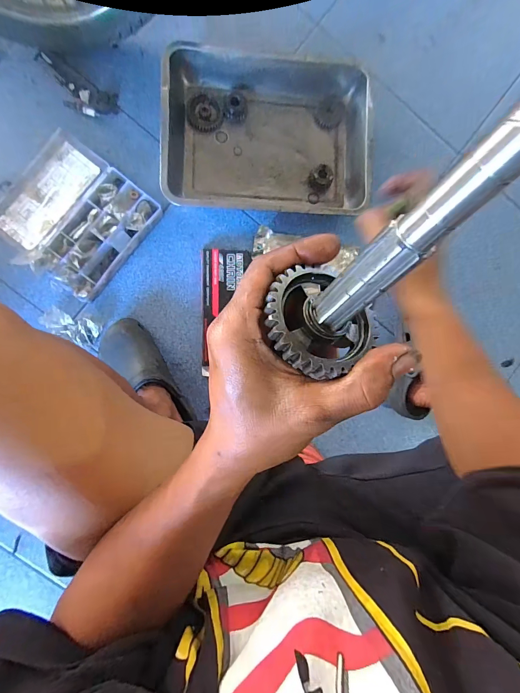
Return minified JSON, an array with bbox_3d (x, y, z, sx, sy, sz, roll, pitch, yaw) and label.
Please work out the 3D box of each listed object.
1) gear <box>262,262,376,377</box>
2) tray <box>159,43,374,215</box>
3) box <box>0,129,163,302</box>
[{"bbox_3d":[0.030,-0.013,0.174,0.057,0.015,0.057,7,67,-18],"label":"gear"},{"bbox_3d":[0.020,-0.409,0.642,0.406,0.066,0.284,-3,91,-5],"label":"tray"},{"bbox_3d":[-0.346,-0.243,0.616,0.233,0.045,0.228,36,88,-5],"label":"box"}]

